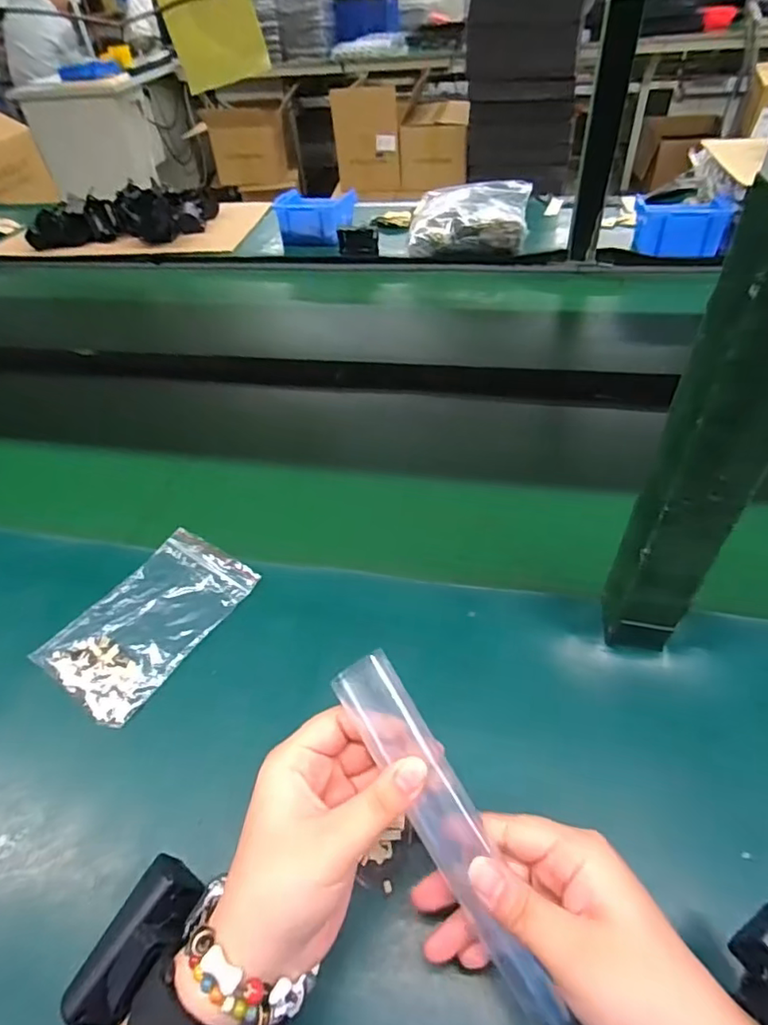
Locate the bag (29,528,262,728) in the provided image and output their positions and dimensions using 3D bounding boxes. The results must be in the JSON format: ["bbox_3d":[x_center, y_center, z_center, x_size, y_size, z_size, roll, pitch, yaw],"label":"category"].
[{"bbox_3d":[-0.190,0.084,0.453,0.108,0.009,0.154,28,56,24],"label":"bag"}]

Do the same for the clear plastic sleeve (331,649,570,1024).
[{"bbox_3d":[0.029,0.153,0.268,0.030,0.022,0.179,-26,84,-18],"label":"clear plastic sleeve"}]

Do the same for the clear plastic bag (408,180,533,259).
[{"bbox_3d":[0.153,-0.520,0.954,0.194,0.057,0.244,5,46,10],"label":"clear plastic bag"}]

